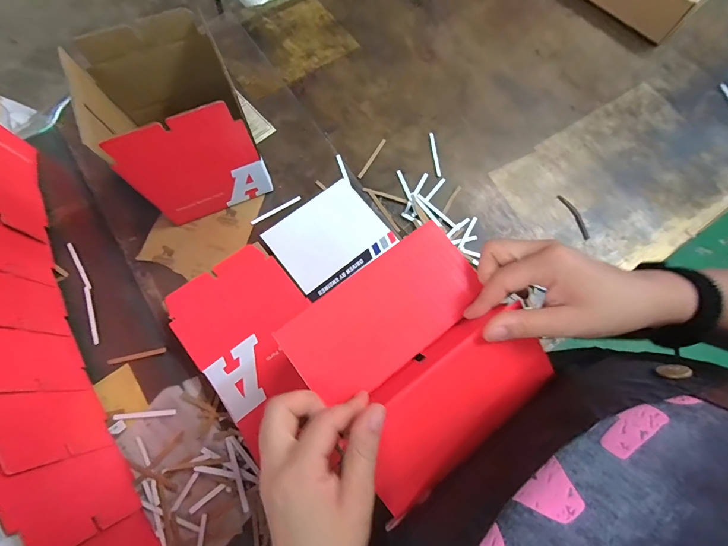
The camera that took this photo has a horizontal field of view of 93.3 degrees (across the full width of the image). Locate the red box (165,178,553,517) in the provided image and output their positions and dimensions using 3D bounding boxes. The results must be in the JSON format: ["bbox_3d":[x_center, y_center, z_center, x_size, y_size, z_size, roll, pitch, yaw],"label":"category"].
[{"bbox_3d":[0.042,0.062,0.275,0.164,0.028,0.164,-37,76,-11],"label":"red box"}]

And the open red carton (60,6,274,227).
[{"bbox_3d":[-0.275,-0.217,0.525,0.172,0.205,0.181,-25,74,-8],"label":"open red carton"}]

